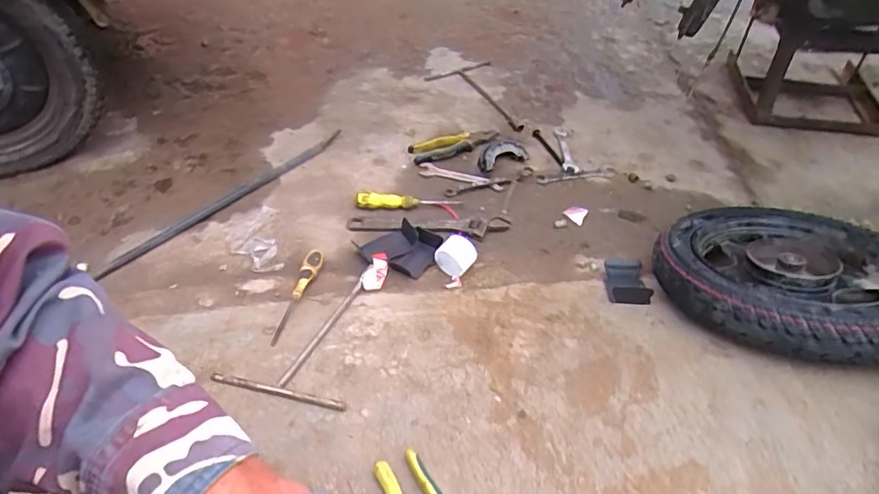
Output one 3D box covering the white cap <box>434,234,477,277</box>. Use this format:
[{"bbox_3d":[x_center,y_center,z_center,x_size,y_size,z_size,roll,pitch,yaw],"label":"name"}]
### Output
[{"bbox_3d":[0.030,0.017,0.895,0.059,0.046,0.056,30,54,26],"label":"white cap"}]

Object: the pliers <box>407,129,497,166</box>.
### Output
[{"bbox_3d":[0.029,-0.213,1.127,0.179,0.028,0.061,-16,49,-13],"label":"pliers"}]

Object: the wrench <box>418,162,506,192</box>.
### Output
[{"bbox_3d":[0.044,-0.138,1.066,0.173,0.013,0.028,13,49,13],"label":"wrench"}]

